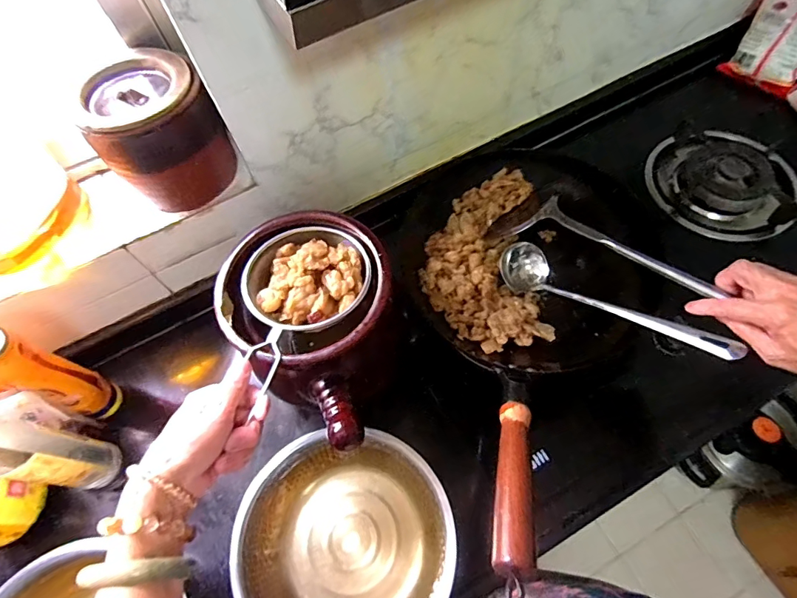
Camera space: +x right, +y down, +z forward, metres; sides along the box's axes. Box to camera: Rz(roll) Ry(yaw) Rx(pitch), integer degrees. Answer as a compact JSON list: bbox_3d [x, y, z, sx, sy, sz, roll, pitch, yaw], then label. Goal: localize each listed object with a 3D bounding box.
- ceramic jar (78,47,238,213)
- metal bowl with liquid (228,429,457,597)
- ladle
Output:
[{"bbox_3d":[-0.280,-0.197,0.542,0.130,0.132,0.112,-15,62,-4],"label":"ceramic jar"},{"bbox_3d":[-0.056,0.285,0.517,0.229,0.094,0.218,-2,62,3],"label":"metal bowl with liquid"},{"bbox_3d":[0.245,0.003,0.548,0.064,0.055,0.296,-37,38,-15],"label":"ladle"}]

